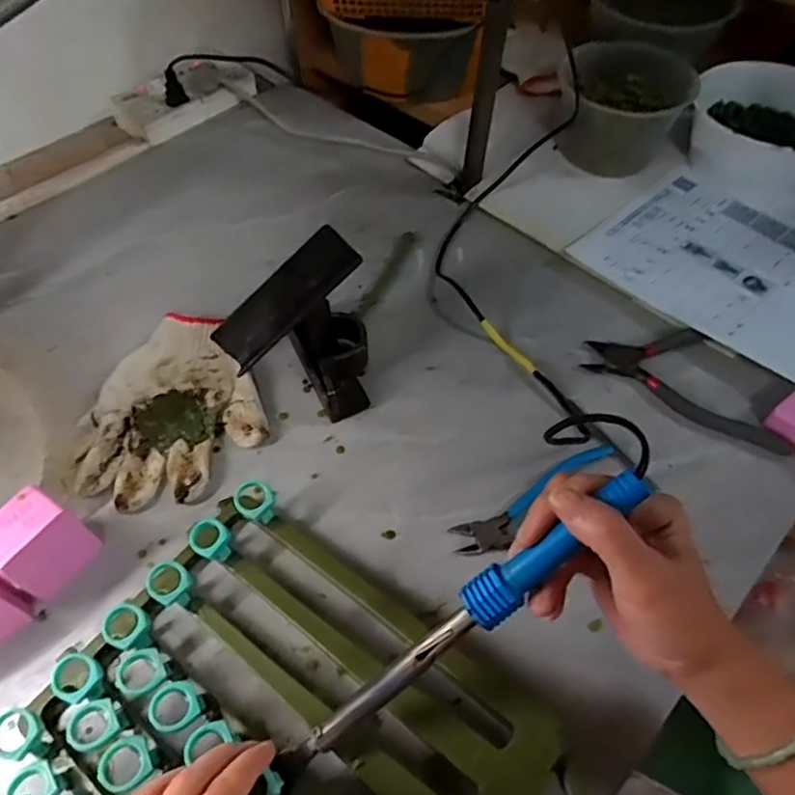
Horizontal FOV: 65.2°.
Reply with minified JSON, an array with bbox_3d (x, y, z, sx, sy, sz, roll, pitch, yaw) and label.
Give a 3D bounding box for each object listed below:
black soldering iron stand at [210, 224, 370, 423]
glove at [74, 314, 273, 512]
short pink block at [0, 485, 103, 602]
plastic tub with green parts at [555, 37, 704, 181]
[{"bbox_3d":[-0.076,-0.048,0.517,0.119,0.115,0.098,-27,57,-16],"label":"black soldering iron stand"},{"bbox_3d":[-0.194,0.009,0.530,0.149,0.032,0.169,-13,54,-7],"label":"glove"},{"bbox_3d":[-0.252,0.104,0.439,0.034,0.071,0.053,27,59,20],"label":"short pink block"},{"bbox_3d":[0.253,-0.333,0.711,0.139,0.101,0.128,-1,54,2],"label":"plastic tub with green parts"}]

